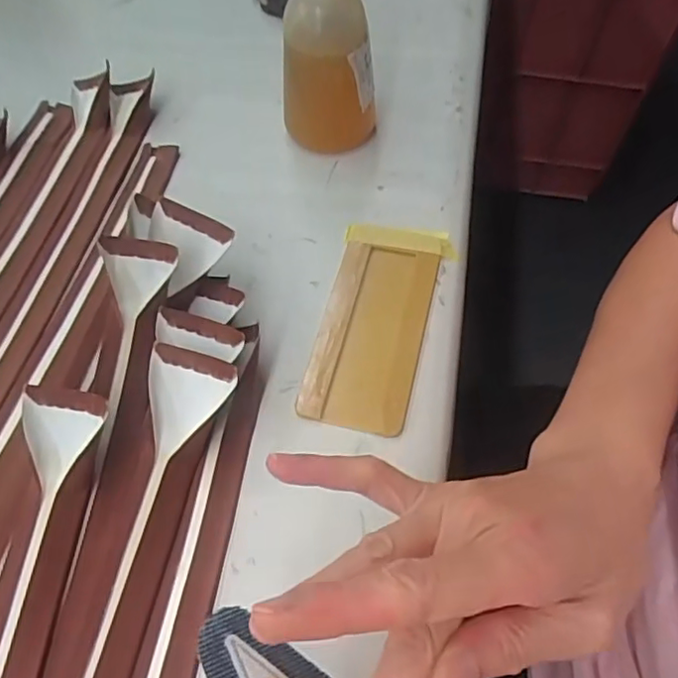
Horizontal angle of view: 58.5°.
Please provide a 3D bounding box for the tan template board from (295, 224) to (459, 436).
[{"bbox_3d":[0.023,-0.013,0.360,0.063,0.005,0.143,10,59,8],"label":"tan template board"}]

